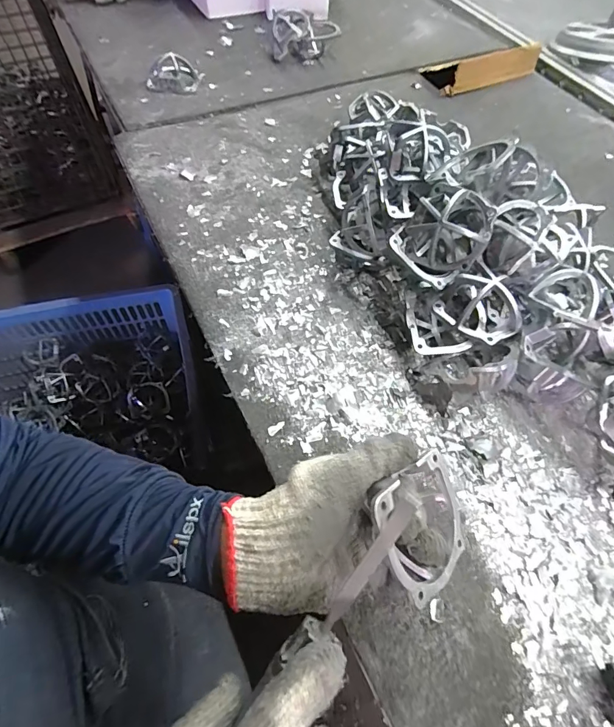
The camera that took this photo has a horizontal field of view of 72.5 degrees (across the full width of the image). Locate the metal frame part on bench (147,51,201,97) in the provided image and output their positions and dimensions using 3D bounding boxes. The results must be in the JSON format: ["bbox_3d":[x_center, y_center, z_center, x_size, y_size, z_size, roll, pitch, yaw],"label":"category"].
[{"bbox_3d":[-0.231,-0.495,0.720,0.090,0.042,0.081,-11,60,-10],"label":"metal frame part on bench"}]

